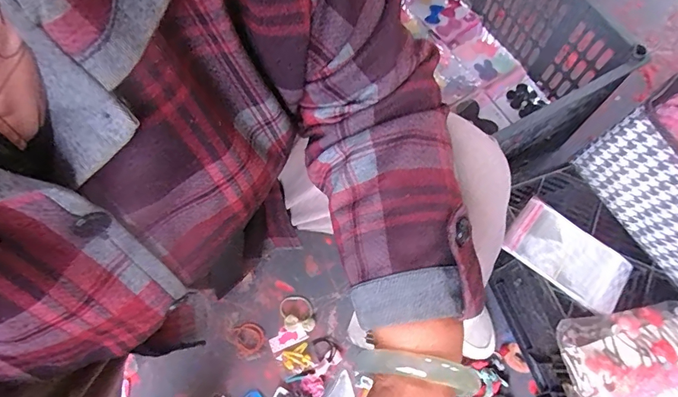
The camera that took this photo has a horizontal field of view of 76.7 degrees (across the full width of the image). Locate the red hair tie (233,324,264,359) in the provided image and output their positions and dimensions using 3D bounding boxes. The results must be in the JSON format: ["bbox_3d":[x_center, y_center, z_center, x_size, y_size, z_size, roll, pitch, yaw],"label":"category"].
[{"bbox_3d":[-0.156,0.244,0.747,0.048,0.007,0.052,-16,69,-6],"label":"red hair tie"}]

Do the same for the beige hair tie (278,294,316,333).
[{"bbox_3d":[-0.075,0.205,0.762,0.058,0.018,0.067,-12,69,-4],"label":"beige hair tie"}]

